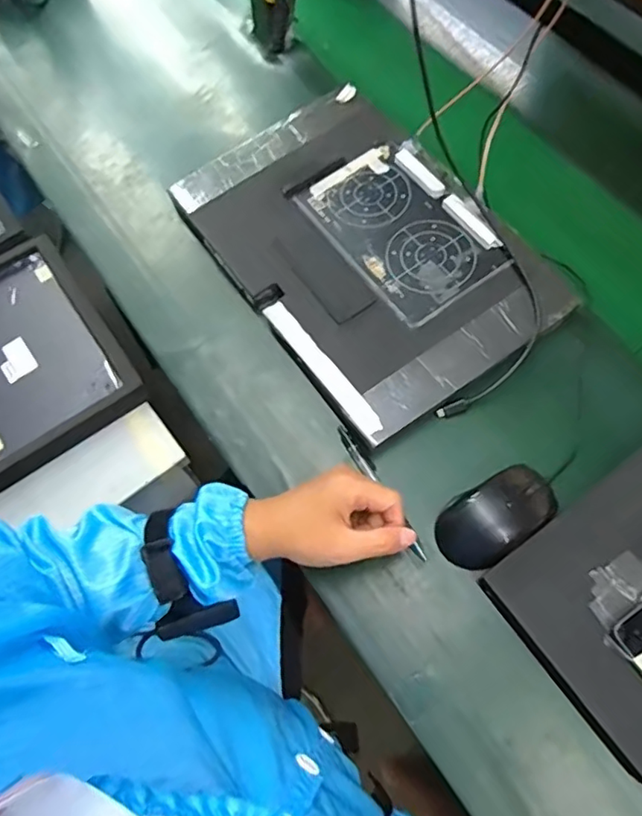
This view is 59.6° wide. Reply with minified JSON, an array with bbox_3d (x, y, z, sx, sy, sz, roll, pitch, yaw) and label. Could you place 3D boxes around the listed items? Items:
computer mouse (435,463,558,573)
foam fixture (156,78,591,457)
[{"bbox_3d":[0.156,0.096,0.495,0.107,0.029,0.059,-34,70,-12],"label":"computer mouse"},{"bbox_3d":[0.042,-0.173,0.610,0.264,0.038,0.404,-35,70,-12],"label":"foam fixture"}]

